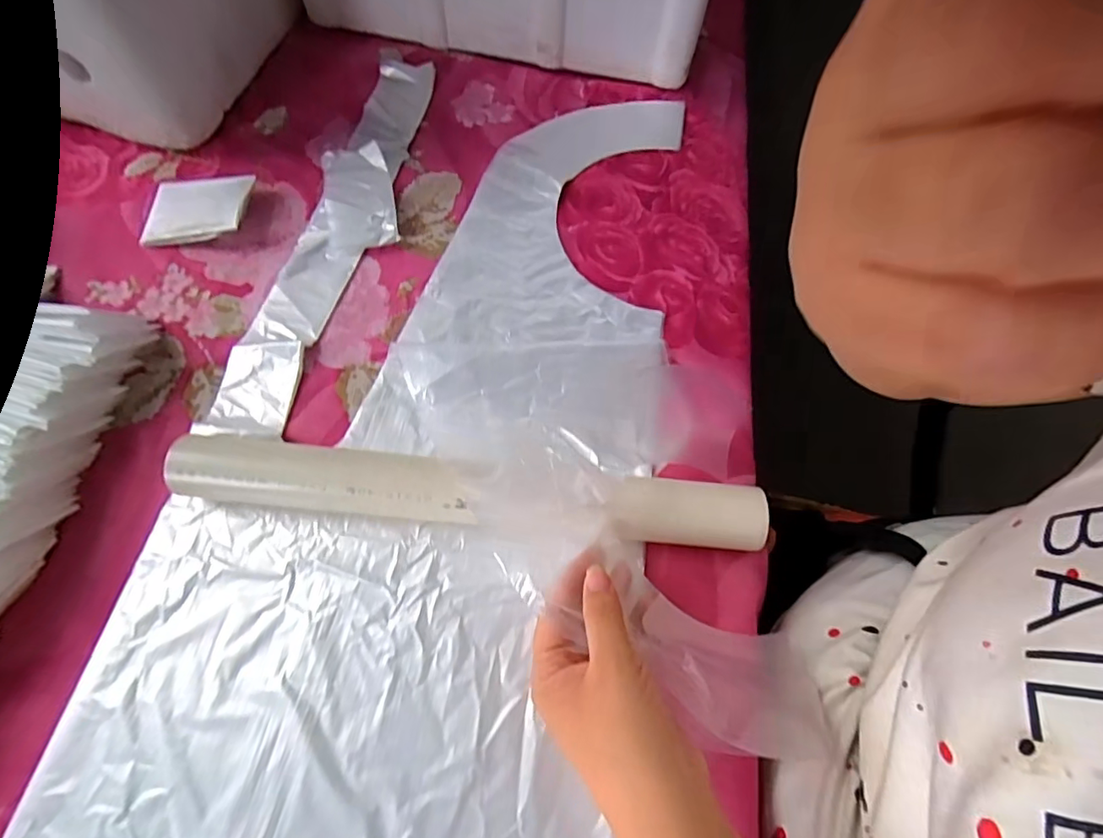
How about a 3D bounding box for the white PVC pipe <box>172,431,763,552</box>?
[{"bbox_3d":[-0.049,0.046,0.333,0.357,0.038,0.038,6,64,-1],"label":"white PVC pipe"}]

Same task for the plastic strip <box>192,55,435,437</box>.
[{"bbox_3d":[-0.168,-0.161,0.434,0.076,0.021,0.390,11,64,2],"label":"plastic strip"}]

